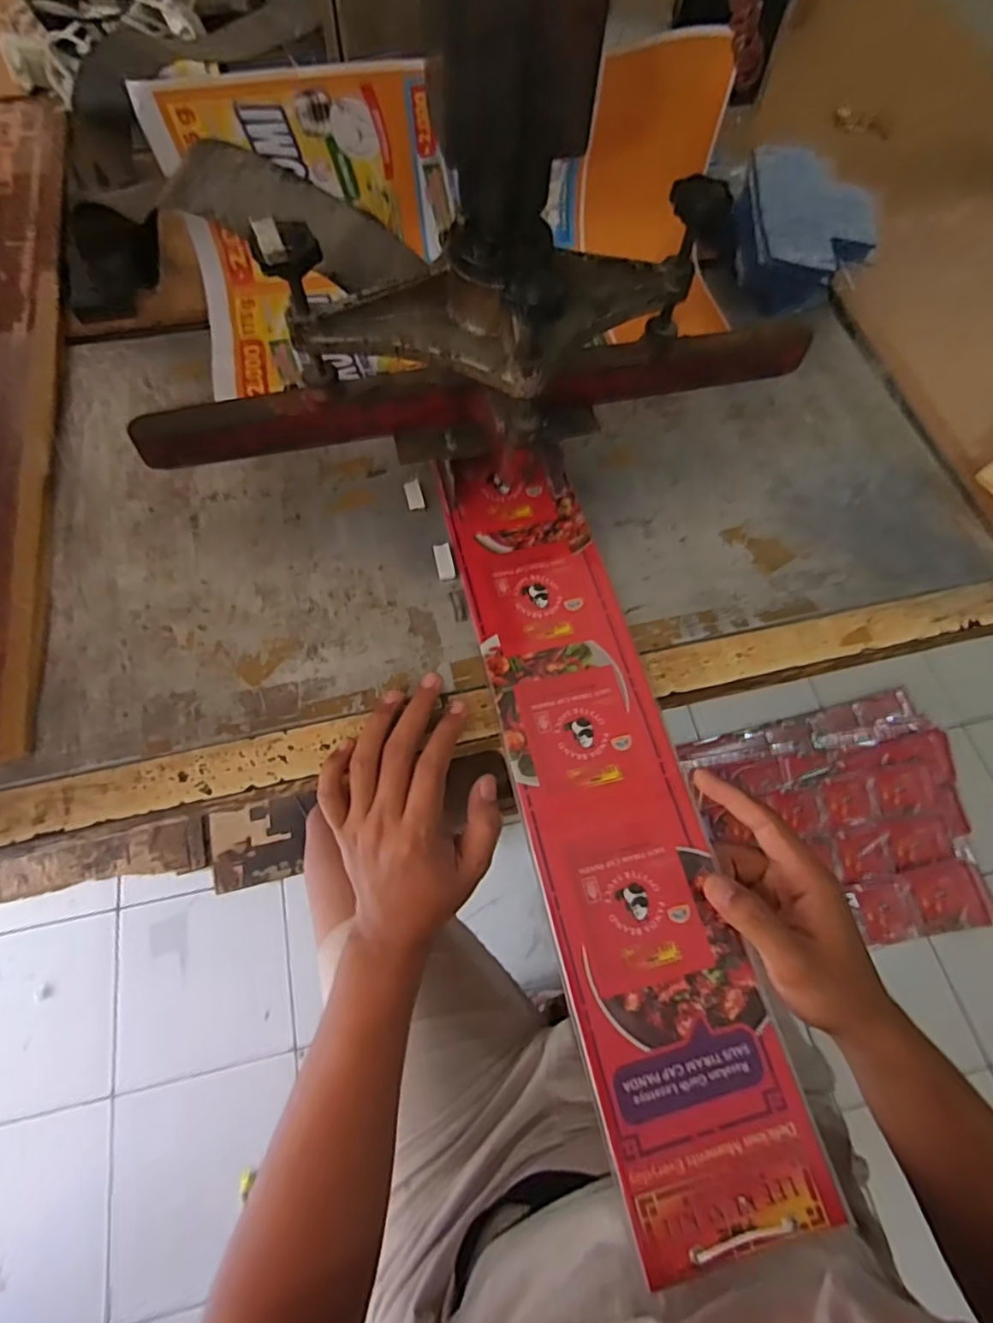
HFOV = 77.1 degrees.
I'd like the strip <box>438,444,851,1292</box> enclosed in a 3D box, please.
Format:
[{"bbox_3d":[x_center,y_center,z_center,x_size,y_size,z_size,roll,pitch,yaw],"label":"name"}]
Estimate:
[{"bbox_3d":[0.065,0.066,0.406,0.107,0.008,0.504,-11,67,-8],"label":"strip"}]

